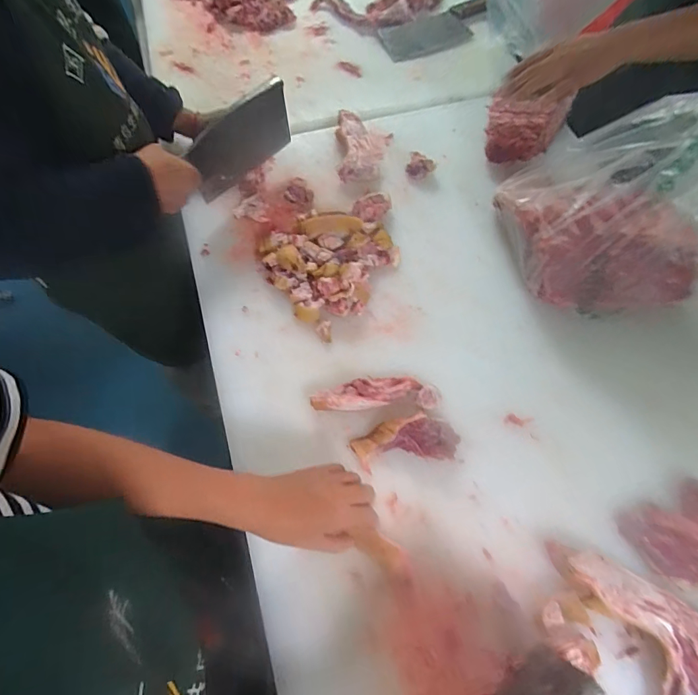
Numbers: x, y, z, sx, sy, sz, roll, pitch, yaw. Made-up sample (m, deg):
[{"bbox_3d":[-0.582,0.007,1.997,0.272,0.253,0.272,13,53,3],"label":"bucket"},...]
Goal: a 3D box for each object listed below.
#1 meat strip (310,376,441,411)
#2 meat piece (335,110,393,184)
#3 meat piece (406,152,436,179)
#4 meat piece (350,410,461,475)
[{"bbox_3d":[0.038,0.064,0.604,0.179,0.029,0.048,-2,67,-1],"label":"meat strip"},{"bbox_3d":[0.017,-0.377,0.799,0.103,0.034,0.148,15,68,6],"label":"meat piece"},{"bbox_3d":[0.134,-0.335,0.782,0.051,0.034,0.035,15,68,7],"label":"meat piece"},{"bbox_3d":[0.078,0.132,0.581,0.139,0.032,0.067,-13,67,-5],"label":"meat piece"}]

